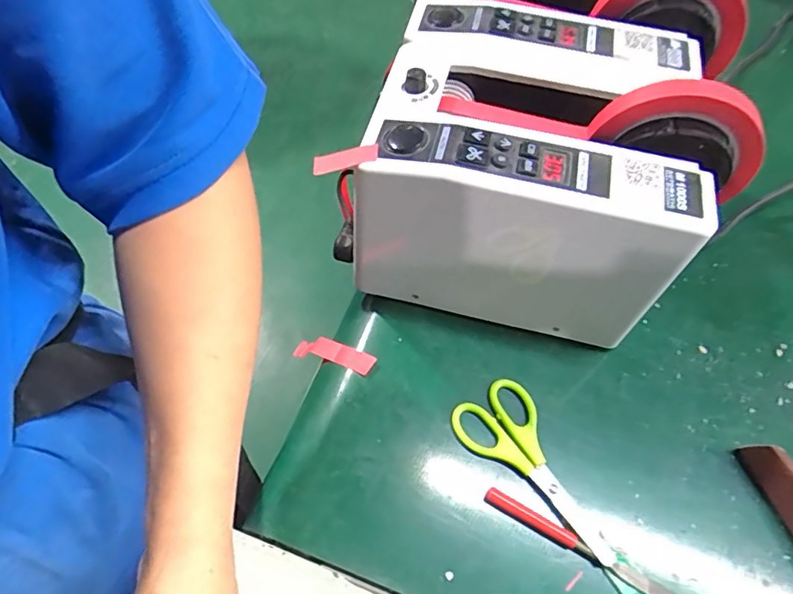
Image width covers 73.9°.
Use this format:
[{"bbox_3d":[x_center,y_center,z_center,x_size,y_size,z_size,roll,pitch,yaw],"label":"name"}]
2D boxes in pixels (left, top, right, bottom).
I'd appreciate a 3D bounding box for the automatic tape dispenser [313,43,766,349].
[{"bbox_3d":[0.094,-0.074,0.381,0.242,0.164,0.137,14,58,7],"label":"automatic tape dispenser"}]

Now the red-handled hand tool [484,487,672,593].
[{"bbox_3d":[0.138,0.170,0.326,0.180,0.004,0.011,27,60,15],"label":"red-handled hand tool"}]

